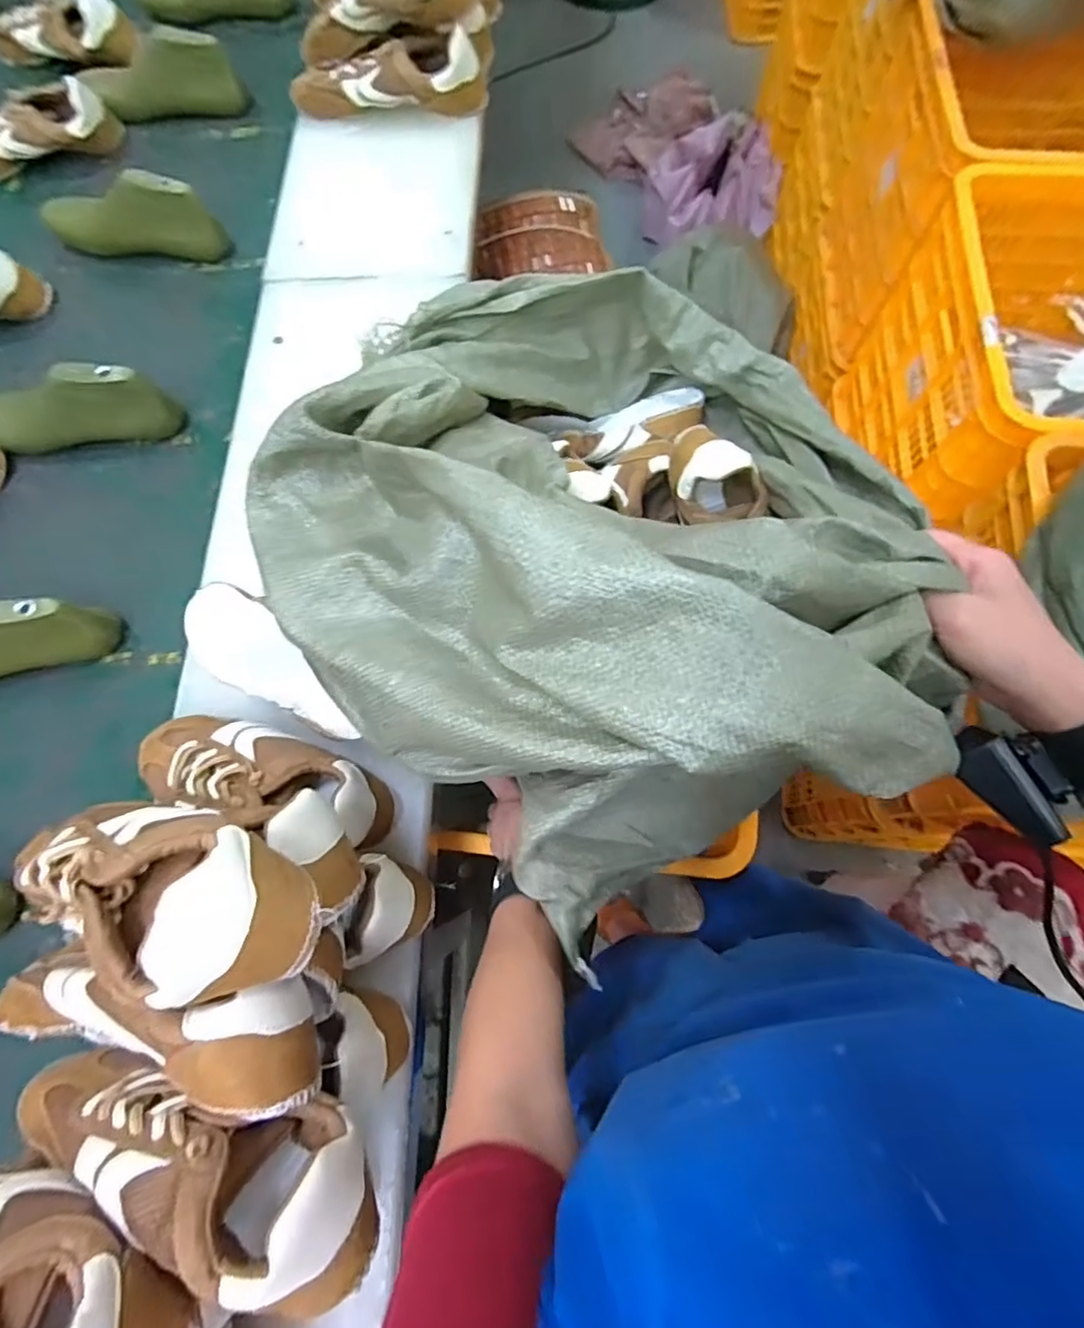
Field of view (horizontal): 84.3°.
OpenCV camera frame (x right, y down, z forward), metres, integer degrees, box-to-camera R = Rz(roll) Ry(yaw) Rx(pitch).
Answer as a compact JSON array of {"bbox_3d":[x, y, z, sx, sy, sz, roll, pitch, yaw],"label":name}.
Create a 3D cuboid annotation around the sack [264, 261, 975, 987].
[{"bbox_3d":[0.060,-0.138,0.483,0.499,0.316,0.504,-38,77,-9],"label":"sack"}]

